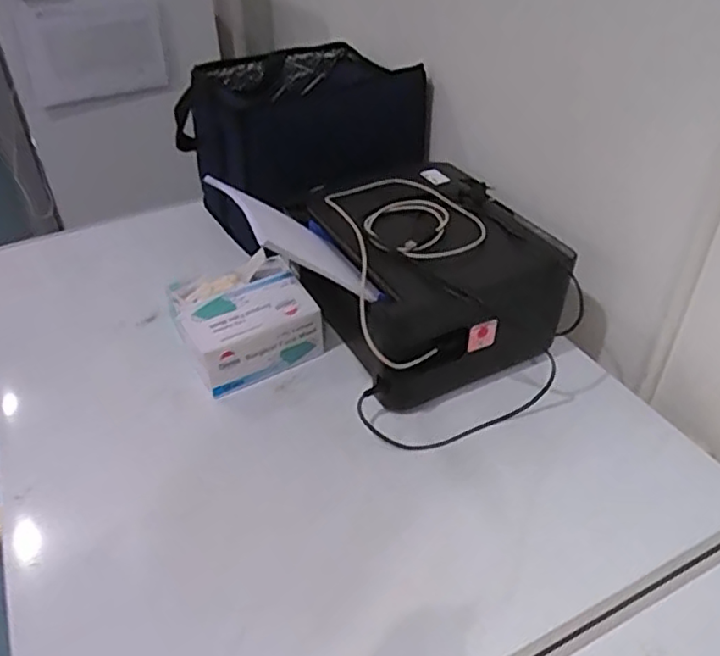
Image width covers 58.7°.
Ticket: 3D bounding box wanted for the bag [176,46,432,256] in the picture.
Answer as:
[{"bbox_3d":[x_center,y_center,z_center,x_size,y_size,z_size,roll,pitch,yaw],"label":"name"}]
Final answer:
[{"bbox_3d":[-0.119,-0.387,1.237,0.443,0.224,0.271,-27,45,-27],"label":"bag"}]

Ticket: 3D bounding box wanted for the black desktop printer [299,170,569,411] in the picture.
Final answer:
[{"bbox_3d":[0.098,-0.065,0.962,0.301,0.209,0.331,-19,40,-19],"label":"black desktop printer"}]

